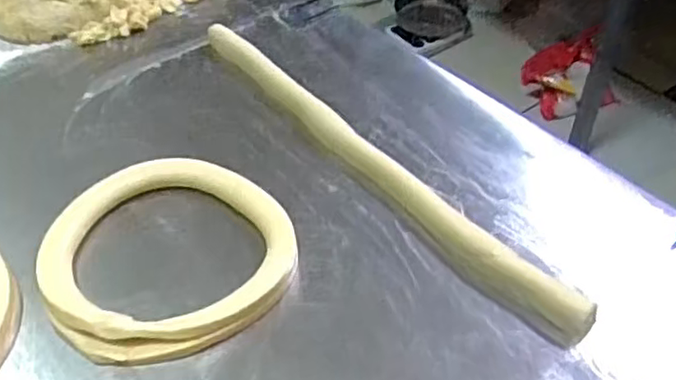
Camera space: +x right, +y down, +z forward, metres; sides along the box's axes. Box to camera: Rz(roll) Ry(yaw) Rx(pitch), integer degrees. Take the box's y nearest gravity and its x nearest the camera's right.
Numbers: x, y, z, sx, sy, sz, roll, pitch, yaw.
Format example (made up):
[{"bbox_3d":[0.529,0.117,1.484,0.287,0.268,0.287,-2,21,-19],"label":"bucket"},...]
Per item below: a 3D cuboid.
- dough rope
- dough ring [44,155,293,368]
[{"bbox_3d":[0.014,-0.029,0.503,0.024,0.029,0.410,-31,51,-24],"label":"dough rope"},{"bbox_3d":[-0.115,0.041,0.439,0.156,0.031,0.150,-2,45,2],"label":"dough ring"}]

